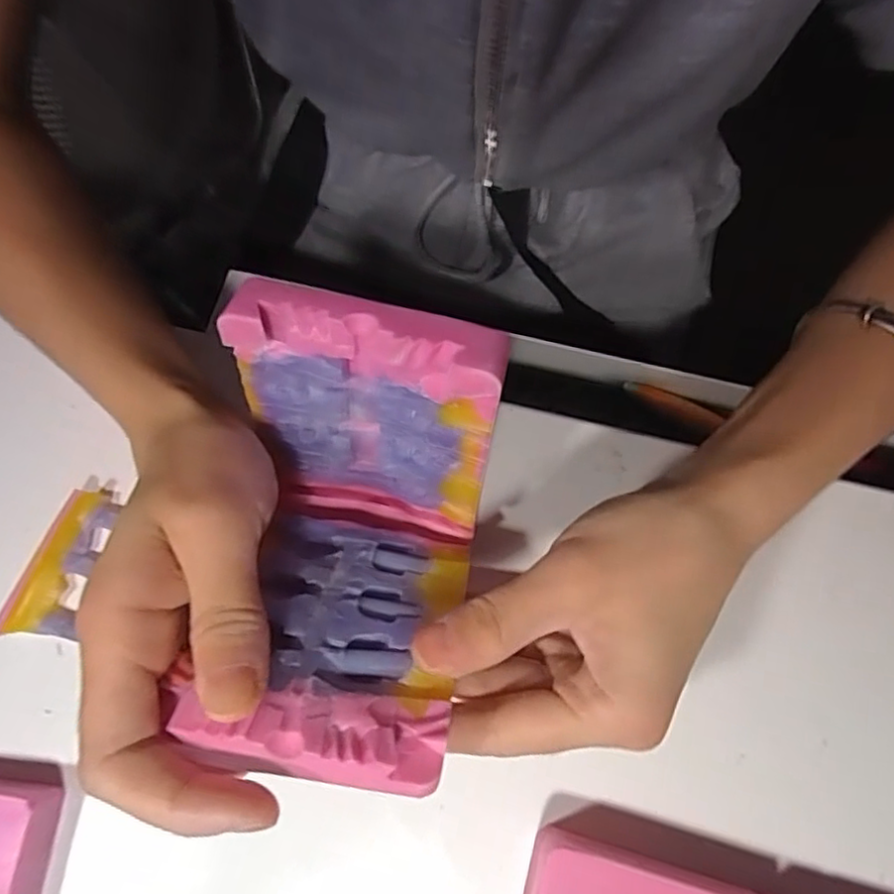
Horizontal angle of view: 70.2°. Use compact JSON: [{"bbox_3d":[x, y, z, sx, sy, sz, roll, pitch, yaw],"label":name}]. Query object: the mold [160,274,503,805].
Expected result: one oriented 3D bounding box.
[{"bbox_3d":[-0.031,0.028,0.195,0.075,0.076,0.123,9,78,4],"label":"mold"}]

